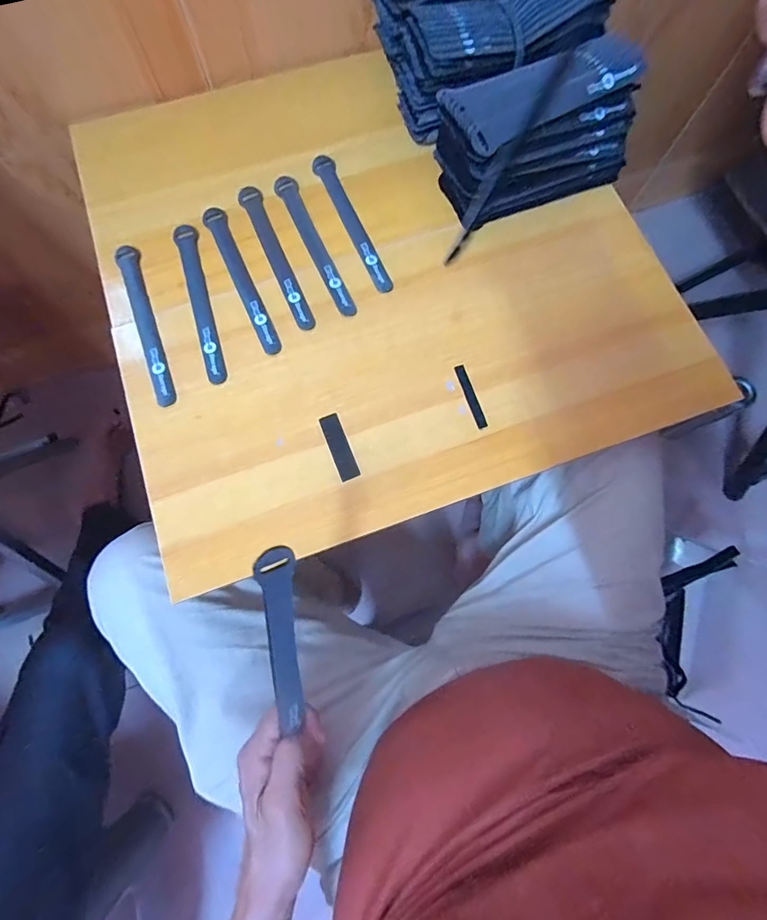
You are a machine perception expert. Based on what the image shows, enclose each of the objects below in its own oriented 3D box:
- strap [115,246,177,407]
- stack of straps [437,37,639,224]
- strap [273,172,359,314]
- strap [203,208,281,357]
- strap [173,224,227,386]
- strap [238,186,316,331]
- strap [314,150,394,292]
[{"bbox_3d":[-0.252,-0.147,0.446,0.023,0.004,0.195,-21,77,-5],"label":"strap"},{"bbox_3d":[0.164,-0.345,0.454,0.209,0.097,0.094,-21,77,-5],"label":"stack of straps"},{"bbox_3d":[-0.077,-0.242,0.473,0.024,0.004,0.196,-23,77,-6],"label":"strap"},{"bbox_3d":[-0.155,-0.201,0.464,0.024,0.005,0.198,-26,77,-7],"label":"strap"},{"bbox_3d":[-0.197,-0.172,0.455,0.022,0.006,0.198,-17,77,-5],"label":"strap"},{"bbox_3d":[-0.118,-0.227,0.468,0.025,0.006,0.192,-25,77,-6],"label":"strap"},{"bbox_3d":[-0.037,-0.272,0.480,0.024,0.005,0.196,-22,77,-6],"label":"strap"}]

